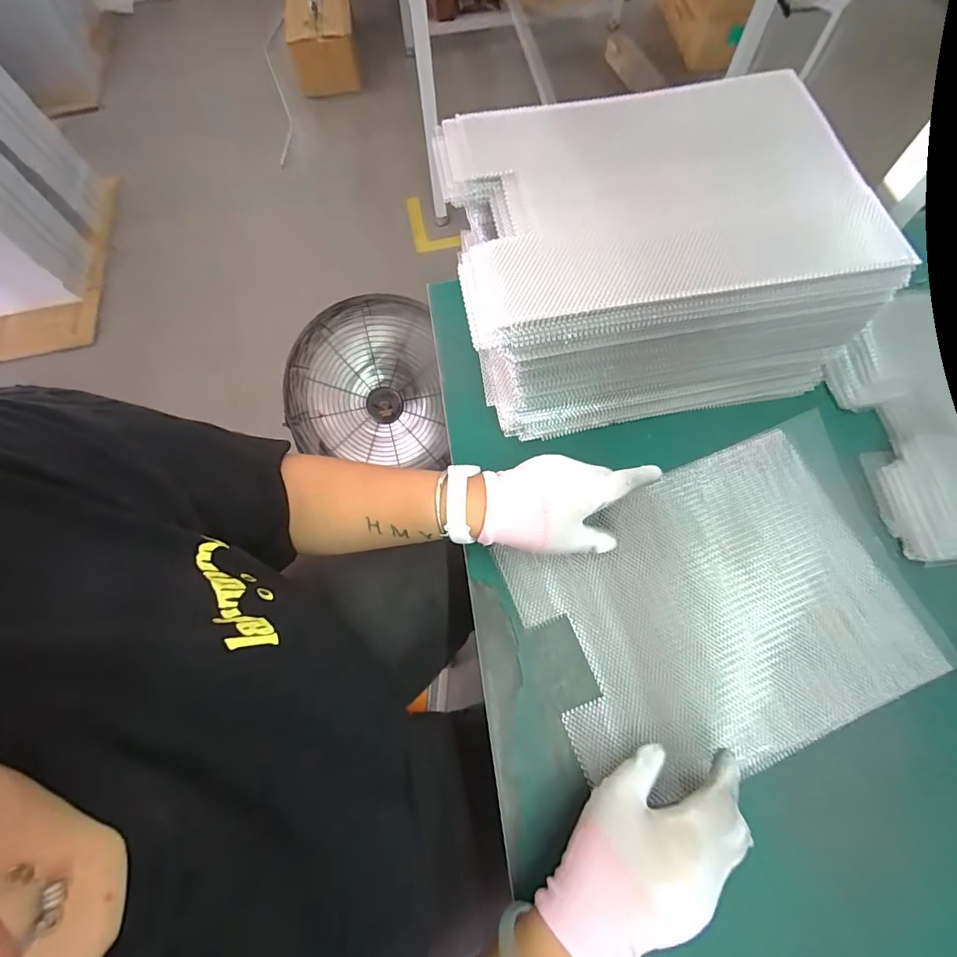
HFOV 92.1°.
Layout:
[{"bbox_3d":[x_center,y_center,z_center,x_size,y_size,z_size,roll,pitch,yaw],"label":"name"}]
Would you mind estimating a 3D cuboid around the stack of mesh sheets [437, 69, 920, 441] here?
[{"bbox_3d":[0.157,-0.220,0.470,0.347,0.174,0.274,-12,68,-3],"label":"stack of mesh sheets"}]

